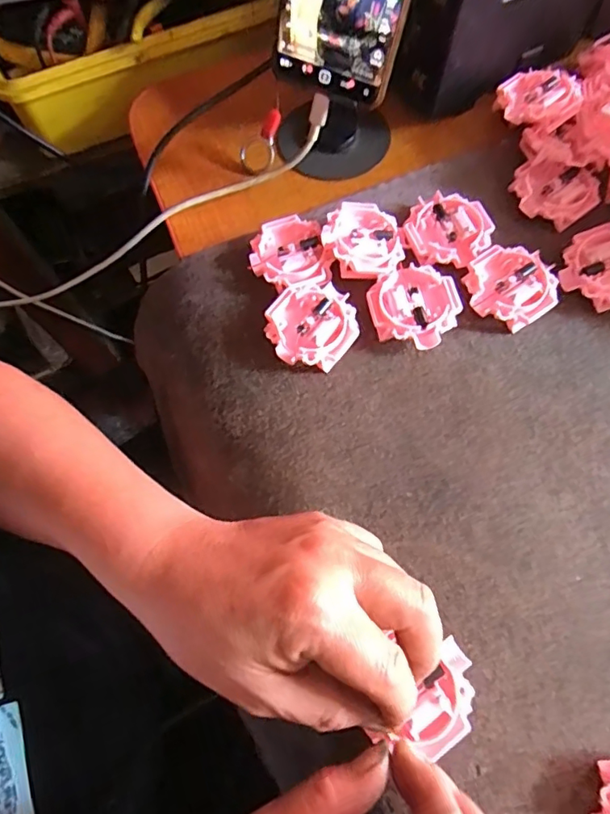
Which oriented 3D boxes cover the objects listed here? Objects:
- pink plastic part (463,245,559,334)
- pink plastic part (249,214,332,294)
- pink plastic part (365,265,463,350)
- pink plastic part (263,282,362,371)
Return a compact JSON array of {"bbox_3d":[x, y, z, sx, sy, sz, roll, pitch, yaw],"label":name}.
[{"bbox_3d":[0.125,-0.073,0.317,0.050,0.014,0.051,-1,69,2],"label":"pink plastic part"},{"bbox_3d":[-0.011,-0.095,0.330,0.048,0.016,0.052,-1,69,2],"label":"pink plastic part"},{"bbox_3d":[0.066,-0.060,0.314,0.052,0.015,0.053,-11,69,-2],"label":"pink plastic part"},{"bbox_3d":[0.004,-0.048,0.311,0.051,0.016,0.052,-1,69,2],"label":"pink plastic part"}]

